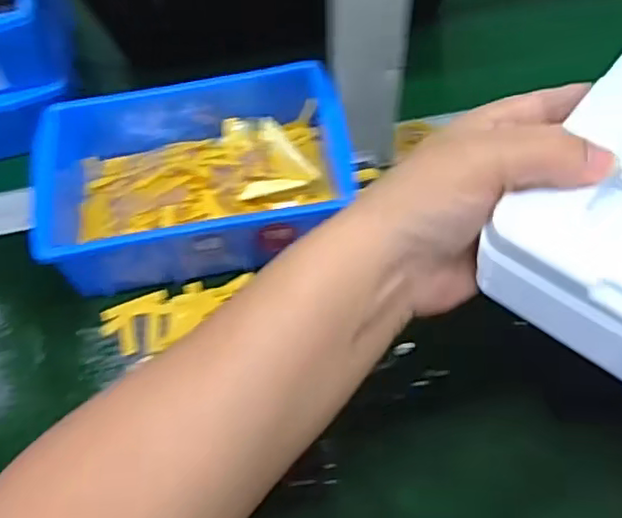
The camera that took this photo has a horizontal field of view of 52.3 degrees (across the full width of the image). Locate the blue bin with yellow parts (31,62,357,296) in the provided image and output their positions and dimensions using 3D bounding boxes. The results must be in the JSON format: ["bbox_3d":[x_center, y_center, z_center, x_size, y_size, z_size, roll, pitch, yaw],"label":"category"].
[{"bbox_3d":[-0.079,-0.058,0.441,0.201,0.066,0.143,-11,57,-4],"label":"blue bin with yellow parts"}]

